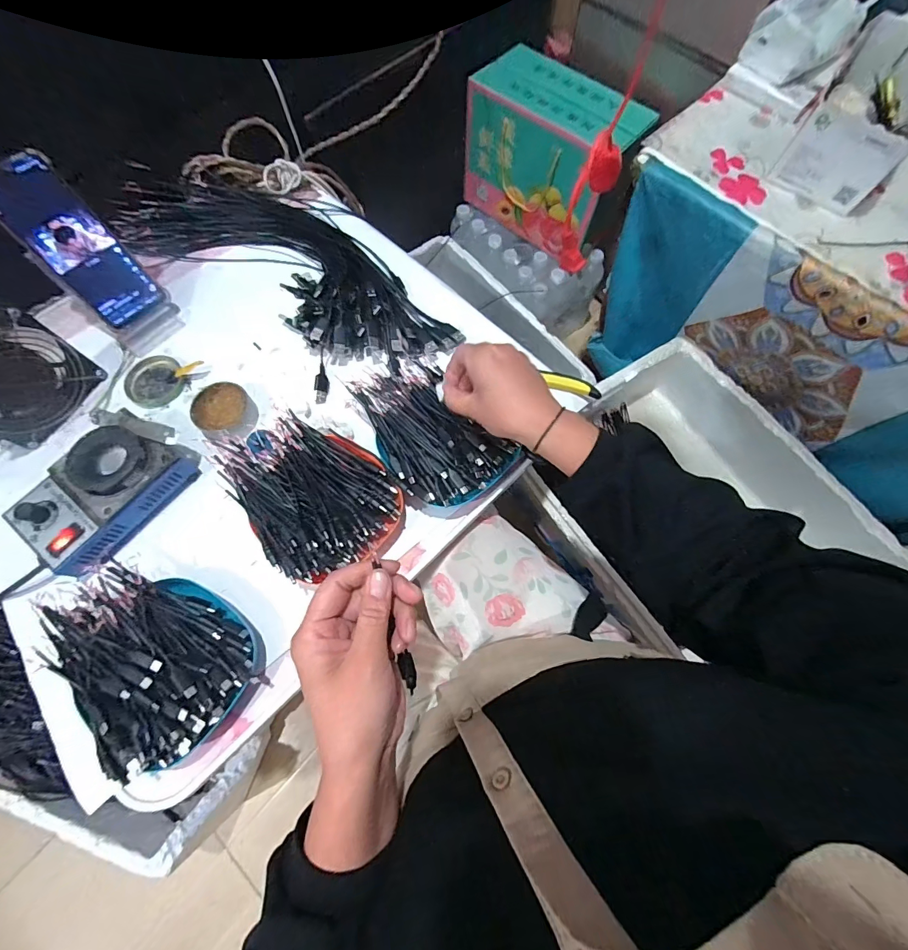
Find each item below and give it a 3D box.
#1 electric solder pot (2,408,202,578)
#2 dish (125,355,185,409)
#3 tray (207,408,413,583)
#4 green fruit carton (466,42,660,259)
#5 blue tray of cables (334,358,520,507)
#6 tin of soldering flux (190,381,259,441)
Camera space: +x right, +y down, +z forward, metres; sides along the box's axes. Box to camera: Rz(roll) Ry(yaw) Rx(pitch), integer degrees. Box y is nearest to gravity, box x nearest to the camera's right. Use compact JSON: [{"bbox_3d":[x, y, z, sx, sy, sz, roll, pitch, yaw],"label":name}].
[{"bbox_3d":[-0.359,0.015,0.425,0.109,0.061,0.162,28,73,8],"label":"electric solder pot"},{"bbox_3d":[-0.367,-0.114,0.503,0.073,0.009,0.066,36,74,10],"label":"dish"},{"bbox_3d":[-0.146,0.013,0.423,0.136,0.062,0.179,-39,76,-13],"label":"tray"},{"bbox_3d":[0.208,-0.669,0.874,0.323,0.238,0.189,43,76,12],"label":"green fruit carton"},{"bbox_3d":[-0.031,-0.048,0.446,0.126,0.044,0.179,-40,76,-13],"label":"blue tray of cables"},{"bbox_3d":[-0.261,-0.070,0.472,0.062,0.026,0.071,-36,76,-12],"label":"tin of soldering flux"}]

